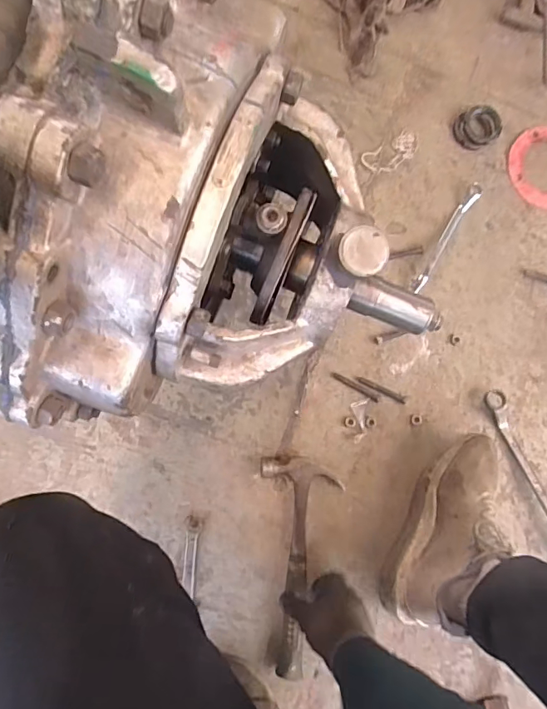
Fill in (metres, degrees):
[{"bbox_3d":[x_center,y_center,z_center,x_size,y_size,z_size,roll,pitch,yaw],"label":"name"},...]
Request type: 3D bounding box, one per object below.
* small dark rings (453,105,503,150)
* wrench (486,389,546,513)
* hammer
[{"bbox_3d":[0.360,-0.402,0.816,0.076,0.020,0.069,-35,89,-8],"label":"small dark rings"},{"bbox_3d":[0.434,0.210,0.763,0.033,0.032,0.324,-24,87,-8],"label":"wrench"},{"bbox_3d":[0.037,0.318,0.701,0.121,0.031,0.314,3,83,-6],"label":"hammer"}]

